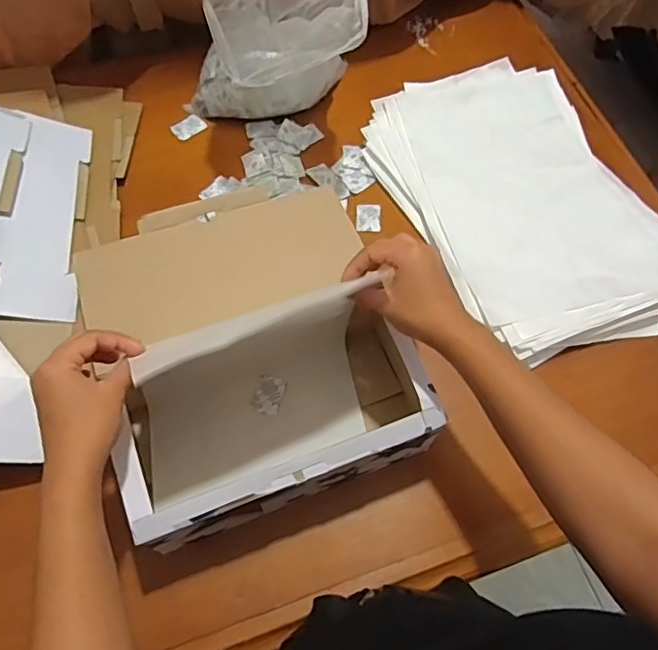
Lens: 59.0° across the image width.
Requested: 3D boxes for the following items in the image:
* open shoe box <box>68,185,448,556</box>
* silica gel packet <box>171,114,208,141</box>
[{"bbox_3d":[-0.082,0.018,0.583,0.277,0.110,0.314,-18,67,-12],"label":"open shoe box"},{"bbox_3d":[-0.186,-0.262,0.770,0.042,0.004,0.030,-38,72,-19],"label":"silica gel packet"}]

